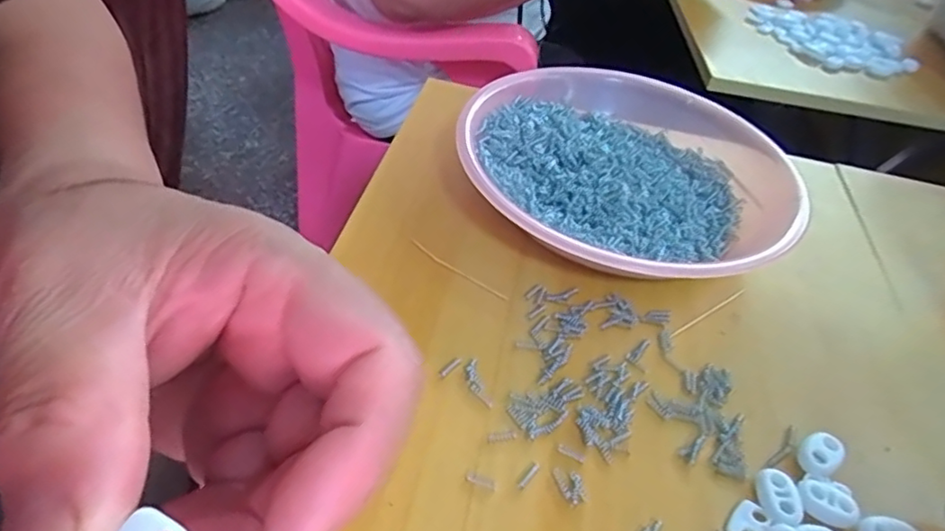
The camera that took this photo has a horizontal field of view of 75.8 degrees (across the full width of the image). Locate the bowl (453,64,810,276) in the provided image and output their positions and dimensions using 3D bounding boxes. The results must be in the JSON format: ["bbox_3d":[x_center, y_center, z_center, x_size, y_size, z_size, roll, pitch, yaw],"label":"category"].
[{"bbox_3d":[0.092,-0.055,0.353,0.206,0.037,0.190,-15,49,-24],"label":"bowl"}]

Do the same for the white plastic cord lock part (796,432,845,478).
[{"bbox_3d":[0.141,0.077,0.246,0.021,0.007,0.015,-23,53,-30],"label":"white plastic cord lock part"}]

